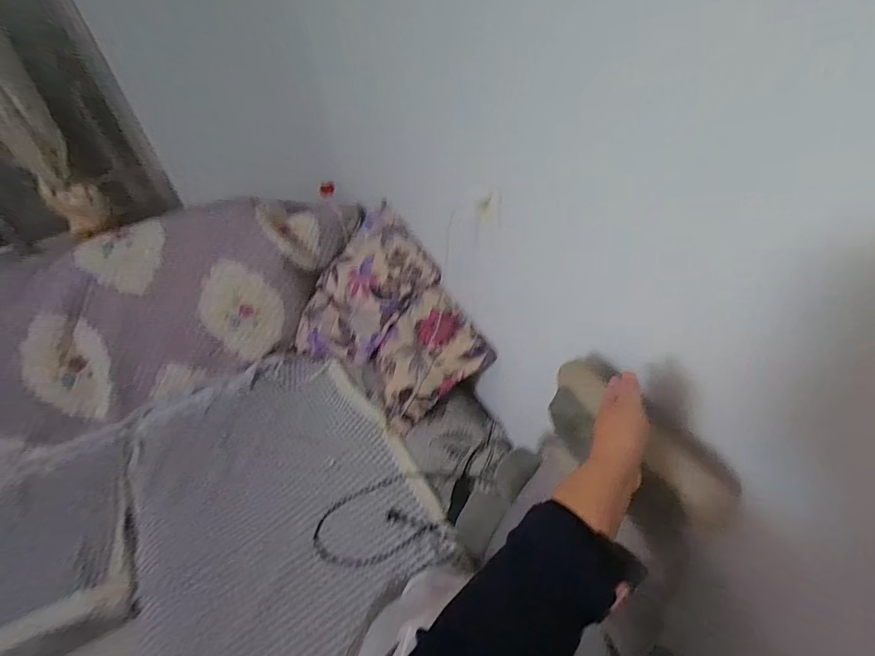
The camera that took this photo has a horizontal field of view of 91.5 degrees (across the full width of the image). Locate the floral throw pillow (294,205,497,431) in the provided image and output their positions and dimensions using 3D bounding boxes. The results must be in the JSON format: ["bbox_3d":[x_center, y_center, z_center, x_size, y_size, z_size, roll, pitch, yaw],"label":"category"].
[{"bbox_3d":[-0.194,-0.002,1.417,0.103,0.650,0.771,7,30,-50],"label":"floral throw pillow"}]

